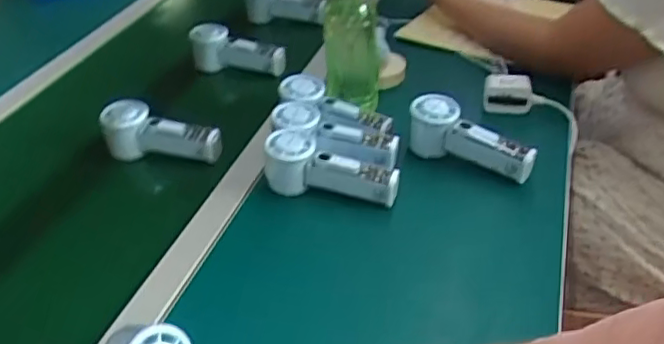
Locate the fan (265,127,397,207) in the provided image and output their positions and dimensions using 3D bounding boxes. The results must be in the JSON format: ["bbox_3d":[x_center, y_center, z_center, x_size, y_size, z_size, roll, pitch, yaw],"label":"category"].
[{"bbox_3d":[-0.001,0.001,0.702,0.152,0.062,0.048,15,40,6],"label":"fan"}]

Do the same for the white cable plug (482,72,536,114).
[{"bbox_3d":[0.231,-0.102,0.819,0.063,0.047,0.030,3,37,13],"label":"white cable plug"}]

